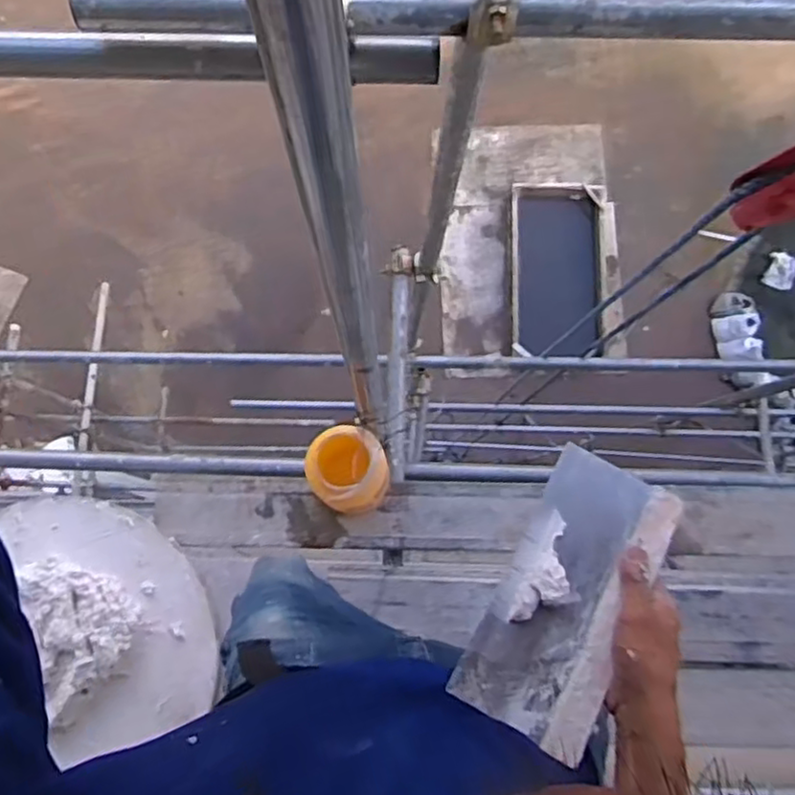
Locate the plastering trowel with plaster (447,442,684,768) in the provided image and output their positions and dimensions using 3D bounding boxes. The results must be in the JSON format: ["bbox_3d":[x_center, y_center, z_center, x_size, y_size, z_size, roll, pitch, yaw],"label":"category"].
[{"bbox_3d":[0.153,0.172,0.597,0.116,0.023,0.242,27,74,5],"label":"plastering trowel with plaster"}]

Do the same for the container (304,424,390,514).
[{"bbox_3d":[-0.103,0.156,1.454,0.175,0.311,0.160,35,81,6],"label":"container"}]

